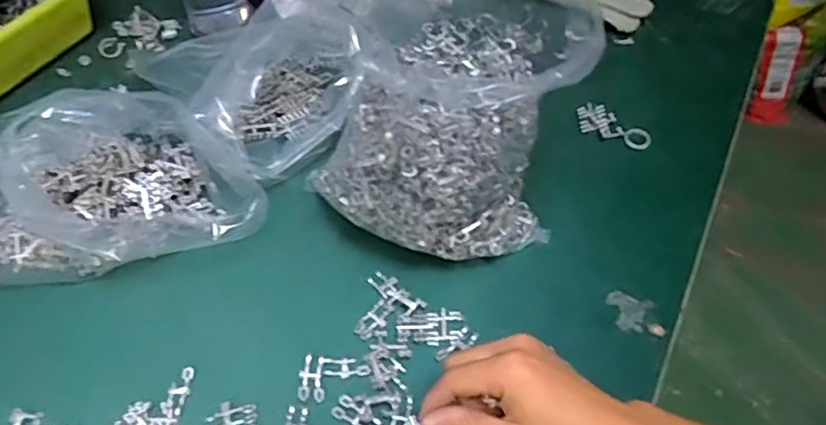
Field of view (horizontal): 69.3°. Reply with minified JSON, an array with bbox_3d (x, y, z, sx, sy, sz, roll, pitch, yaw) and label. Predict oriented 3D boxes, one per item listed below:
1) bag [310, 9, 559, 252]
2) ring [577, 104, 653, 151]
[{"bbox_3d":[0.030,-0.039,0.447,0.138,0.139,0.152,37,62,21],"label":"bag"},{"bbox_3d":[0.184,-0.079,0.557,0.035,0.015,0.072,-37,64,-24],"label":"ring"}]

